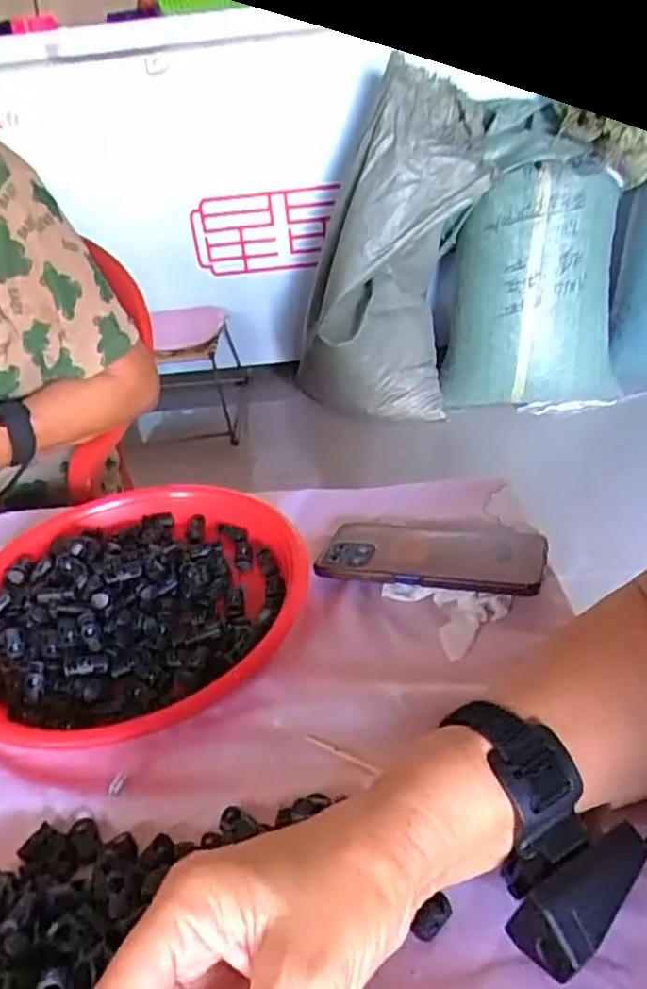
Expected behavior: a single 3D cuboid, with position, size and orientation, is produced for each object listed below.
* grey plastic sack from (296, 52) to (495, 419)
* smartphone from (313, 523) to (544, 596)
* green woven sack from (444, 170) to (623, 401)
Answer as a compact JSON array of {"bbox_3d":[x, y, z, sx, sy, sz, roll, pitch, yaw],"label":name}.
[{"bbox_3d":[0.173,-0.570,1.606,0.356,0.769,0.203,-4,28,-35],"label":"grey plastic sack"},{"bbox_3d":[0.080,0.044,0.507,0.163,0.010,0.081,4,26,22],"label":"smartphone"},{"bbox_3d":[0.493,-0.476,1.587,0.395,0.519,0.151,-2,37,7],"label":"green woven sack"}]

